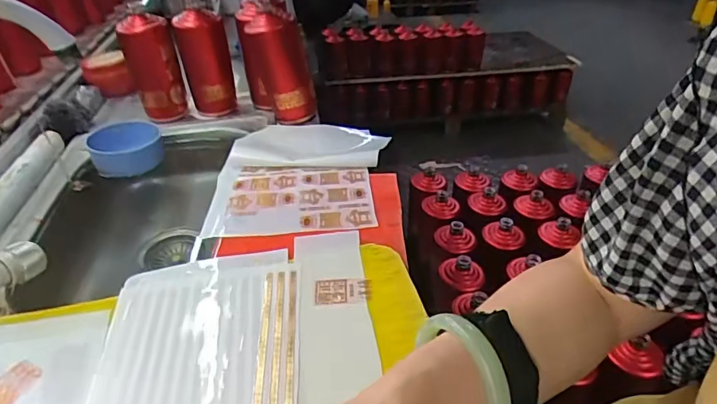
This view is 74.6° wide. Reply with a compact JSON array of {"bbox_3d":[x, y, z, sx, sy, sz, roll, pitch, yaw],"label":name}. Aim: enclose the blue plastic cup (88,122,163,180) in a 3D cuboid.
[{"bbox_3d":[-0.368,-0.087,0.751,0.104,0.056,0.082,-19,38,-24],"label":"blue plastic cup"}]

